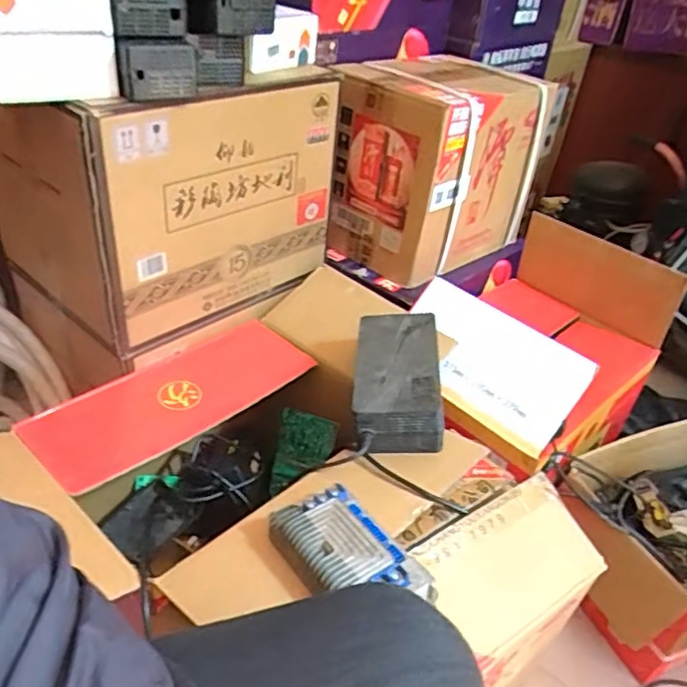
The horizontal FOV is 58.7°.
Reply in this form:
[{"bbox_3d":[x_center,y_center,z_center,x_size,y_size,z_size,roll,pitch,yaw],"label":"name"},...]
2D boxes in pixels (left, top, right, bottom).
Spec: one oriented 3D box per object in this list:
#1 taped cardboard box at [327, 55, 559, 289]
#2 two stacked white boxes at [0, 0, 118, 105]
[{"bbox_3d":[0.158,-0.291,1.021,0.210,0.295,0.331,31,42,29],"label":"taped cardboard box"},{"bbox_3d":[-0.309,-0.321,0.605,0.131,0.125,0.109,-14,41,-27],"label":"two stacked white boxes"}]

